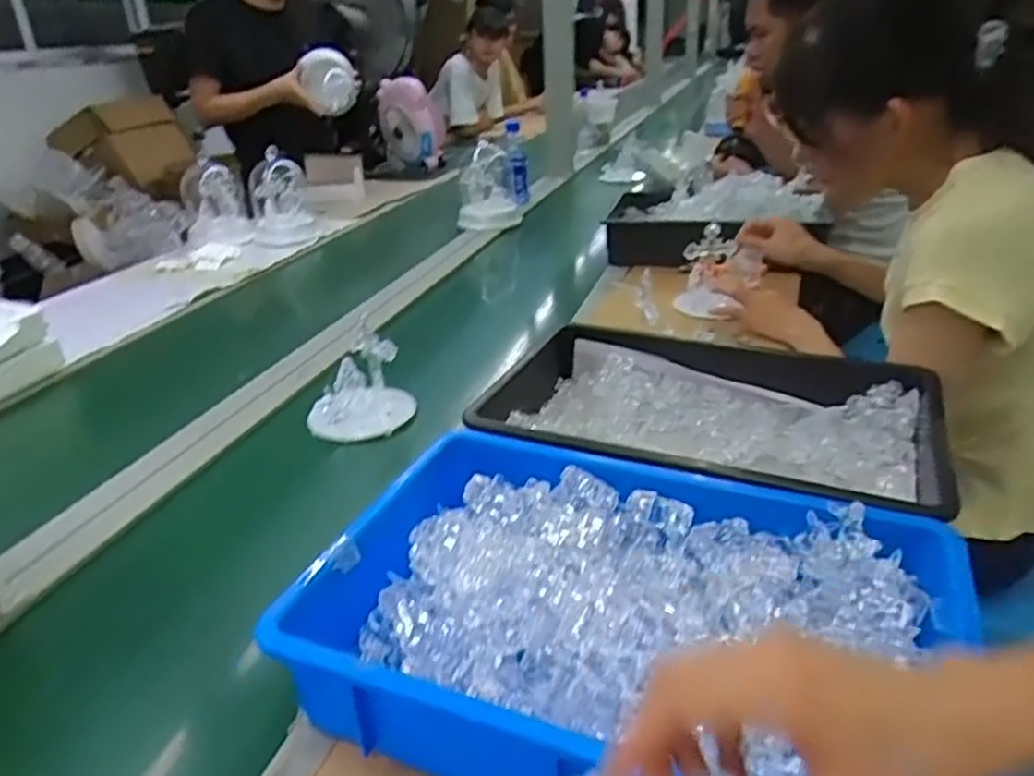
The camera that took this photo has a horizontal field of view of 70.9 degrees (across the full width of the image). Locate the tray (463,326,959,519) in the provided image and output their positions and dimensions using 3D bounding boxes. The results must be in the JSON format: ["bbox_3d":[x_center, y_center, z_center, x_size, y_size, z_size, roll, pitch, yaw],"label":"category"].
[{"bbox_3d":[0.178,0.046,0.735,0.456,0.086,0.282,10,30,24],"label":"tray"}]

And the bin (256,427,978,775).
[{"bbox_3d":[0.074,0.164,0.507,0.429,0.091,0.271,8,29,21],"label":"bin"}]

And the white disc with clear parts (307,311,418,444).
[{"bbox_3d":[-0.191,-0.002,0.886,0.098,0.106,0.113,11,31,26],"label":"white disc with clear parts"}]

